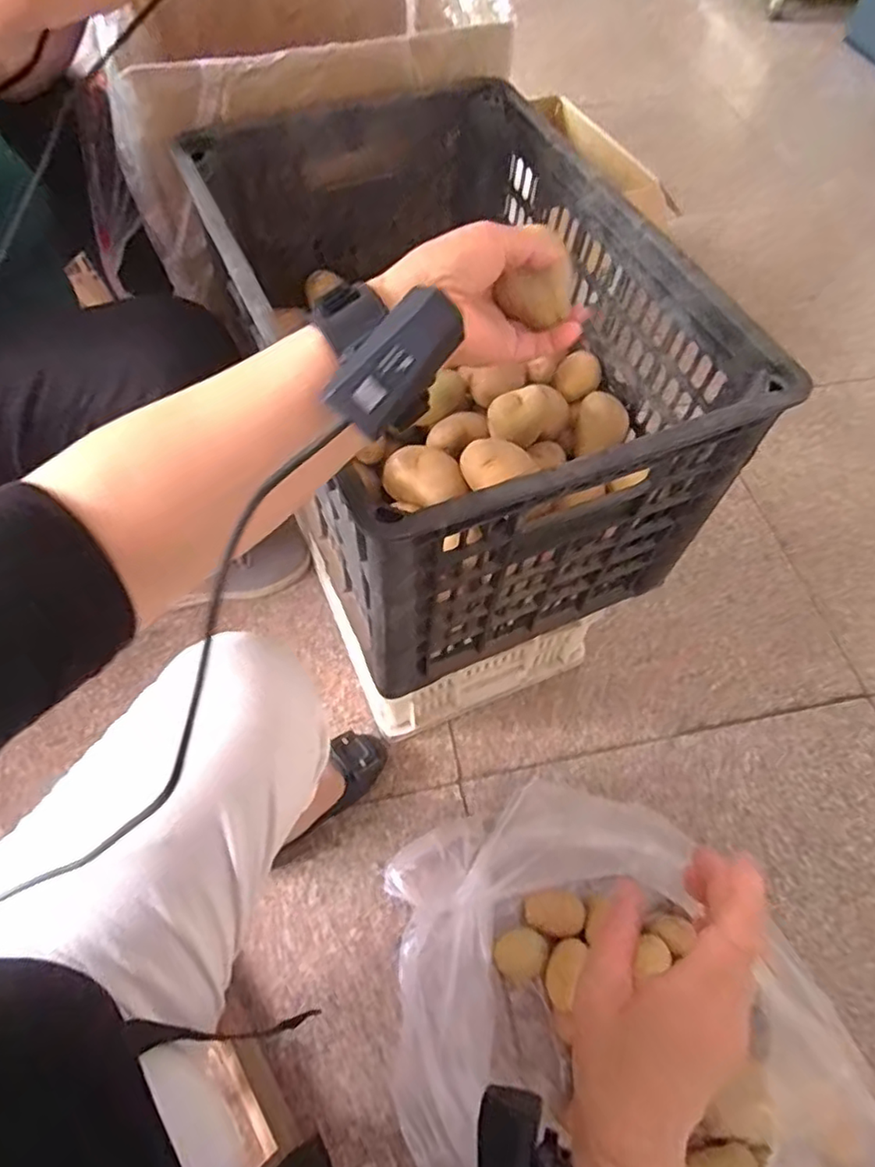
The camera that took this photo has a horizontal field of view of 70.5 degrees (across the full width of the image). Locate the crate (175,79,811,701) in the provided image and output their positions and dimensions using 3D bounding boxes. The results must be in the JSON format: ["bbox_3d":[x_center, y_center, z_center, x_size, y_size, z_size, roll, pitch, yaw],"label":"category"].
[{"bbox_3d":[0.010,-0.208,0.624,0.332,0.286,0.490,-20,63,-13],"label":"crate"}]

